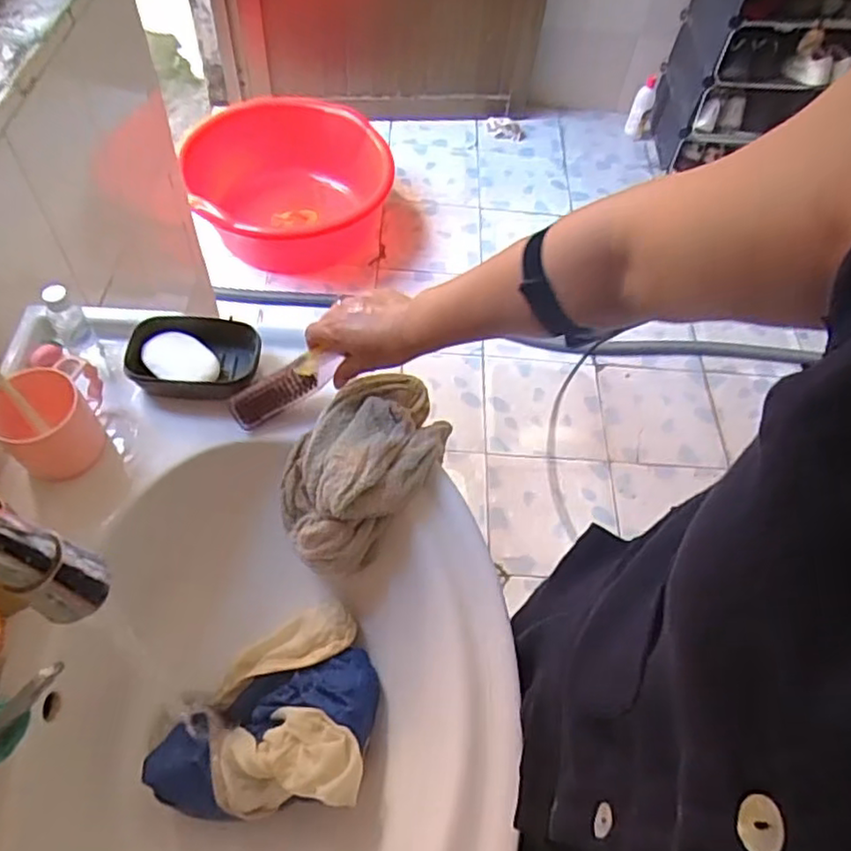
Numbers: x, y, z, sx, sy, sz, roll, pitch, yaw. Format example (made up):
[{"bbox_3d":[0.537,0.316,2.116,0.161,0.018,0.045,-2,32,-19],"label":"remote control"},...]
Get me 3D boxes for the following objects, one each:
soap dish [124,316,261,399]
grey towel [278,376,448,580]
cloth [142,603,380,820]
[{"bbox_3d":[-0.244,-0.065,0.695,0.132,0.044,0.096,3,56,-3],"label":"soap dish"},{"bbox_3d":[-0.064,0.038,0.655,0.121,0.088,0.193,37,61,19],"label":"grey towel"},{"bbox_3d":[-0.142,0.256,0.596,0.189,0.094,0.161,-1,56,-5],"label":"cloth"}]

